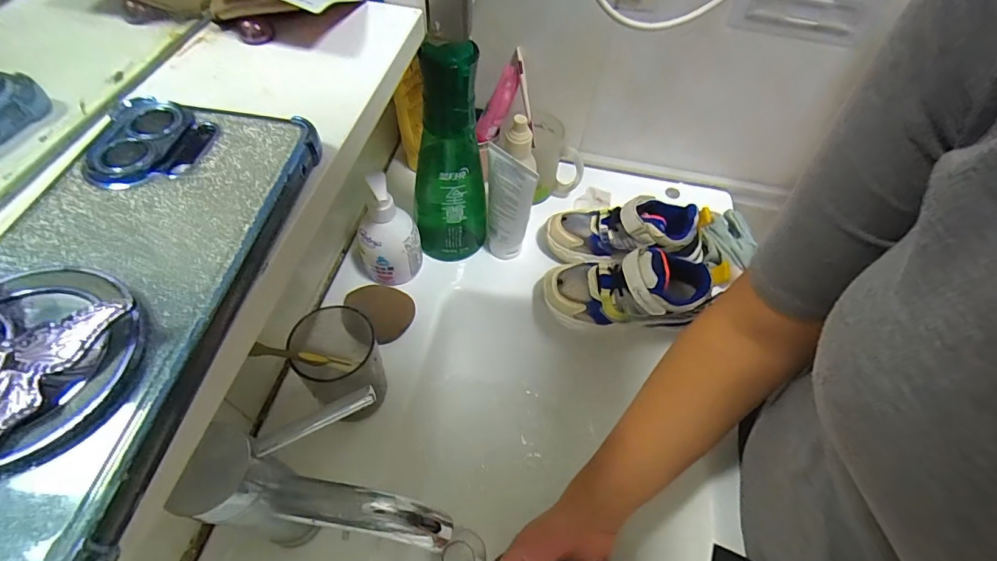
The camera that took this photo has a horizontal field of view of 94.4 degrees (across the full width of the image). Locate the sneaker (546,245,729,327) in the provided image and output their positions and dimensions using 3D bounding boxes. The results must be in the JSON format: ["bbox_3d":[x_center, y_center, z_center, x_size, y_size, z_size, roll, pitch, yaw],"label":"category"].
[{"bbox_3d":[0.146,0.004,0.510,0.185,0.100,0.083,-8,54,13],"label":"sneaker"}]

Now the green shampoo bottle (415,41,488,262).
[{"bbox_3d":[-0.051,-0.118,0.487,0.081,0.248,0.056,-2,55,-5],"label":"green shampoo bottle"}]

